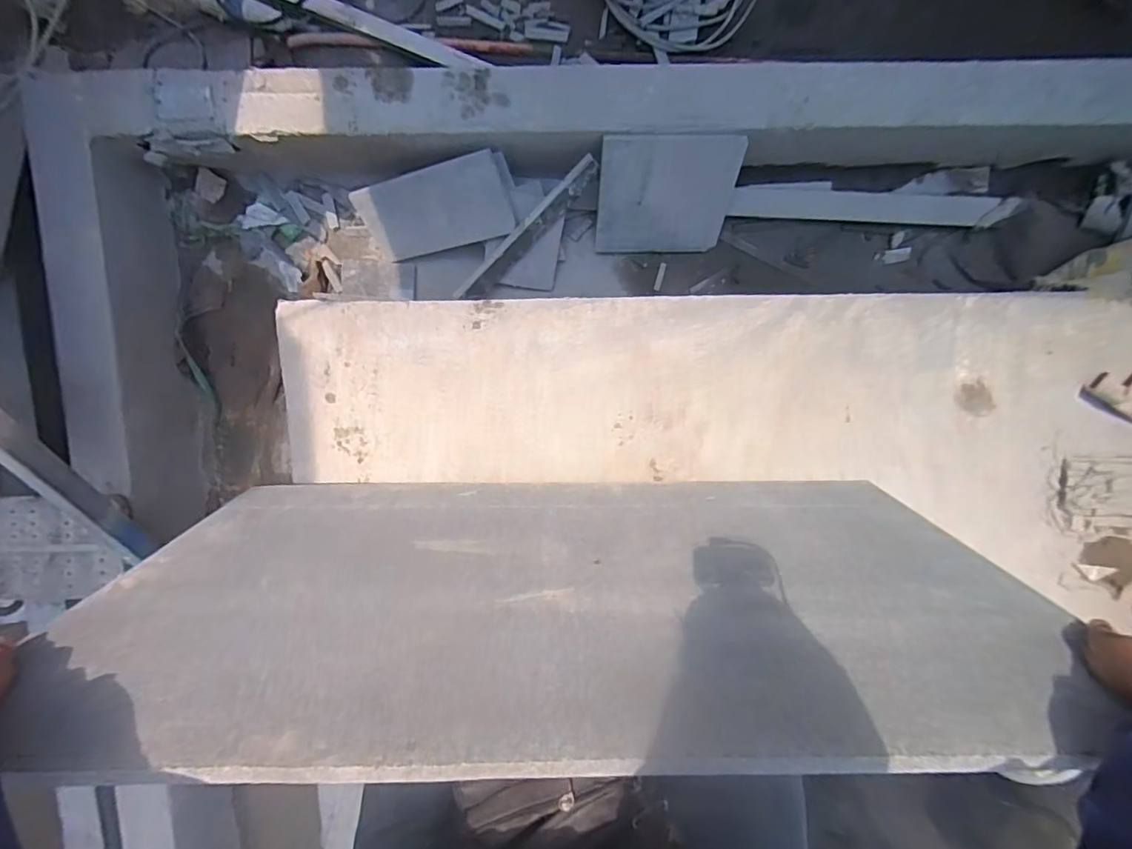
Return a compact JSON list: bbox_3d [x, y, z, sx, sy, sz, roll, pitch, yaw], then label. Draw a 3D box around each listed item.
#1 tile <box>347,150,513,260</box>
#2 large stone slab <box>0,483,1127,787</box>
[{"bbox_3d":[-0.278,-0.447,1.087,0.328,0.016,0.163,-6,133,20],"label":"tile"},{"bbox_3d":[-0.004,0.195,0.686,1.096,0.571,0.015,0,106,0],"label":"large stone slab"}]

